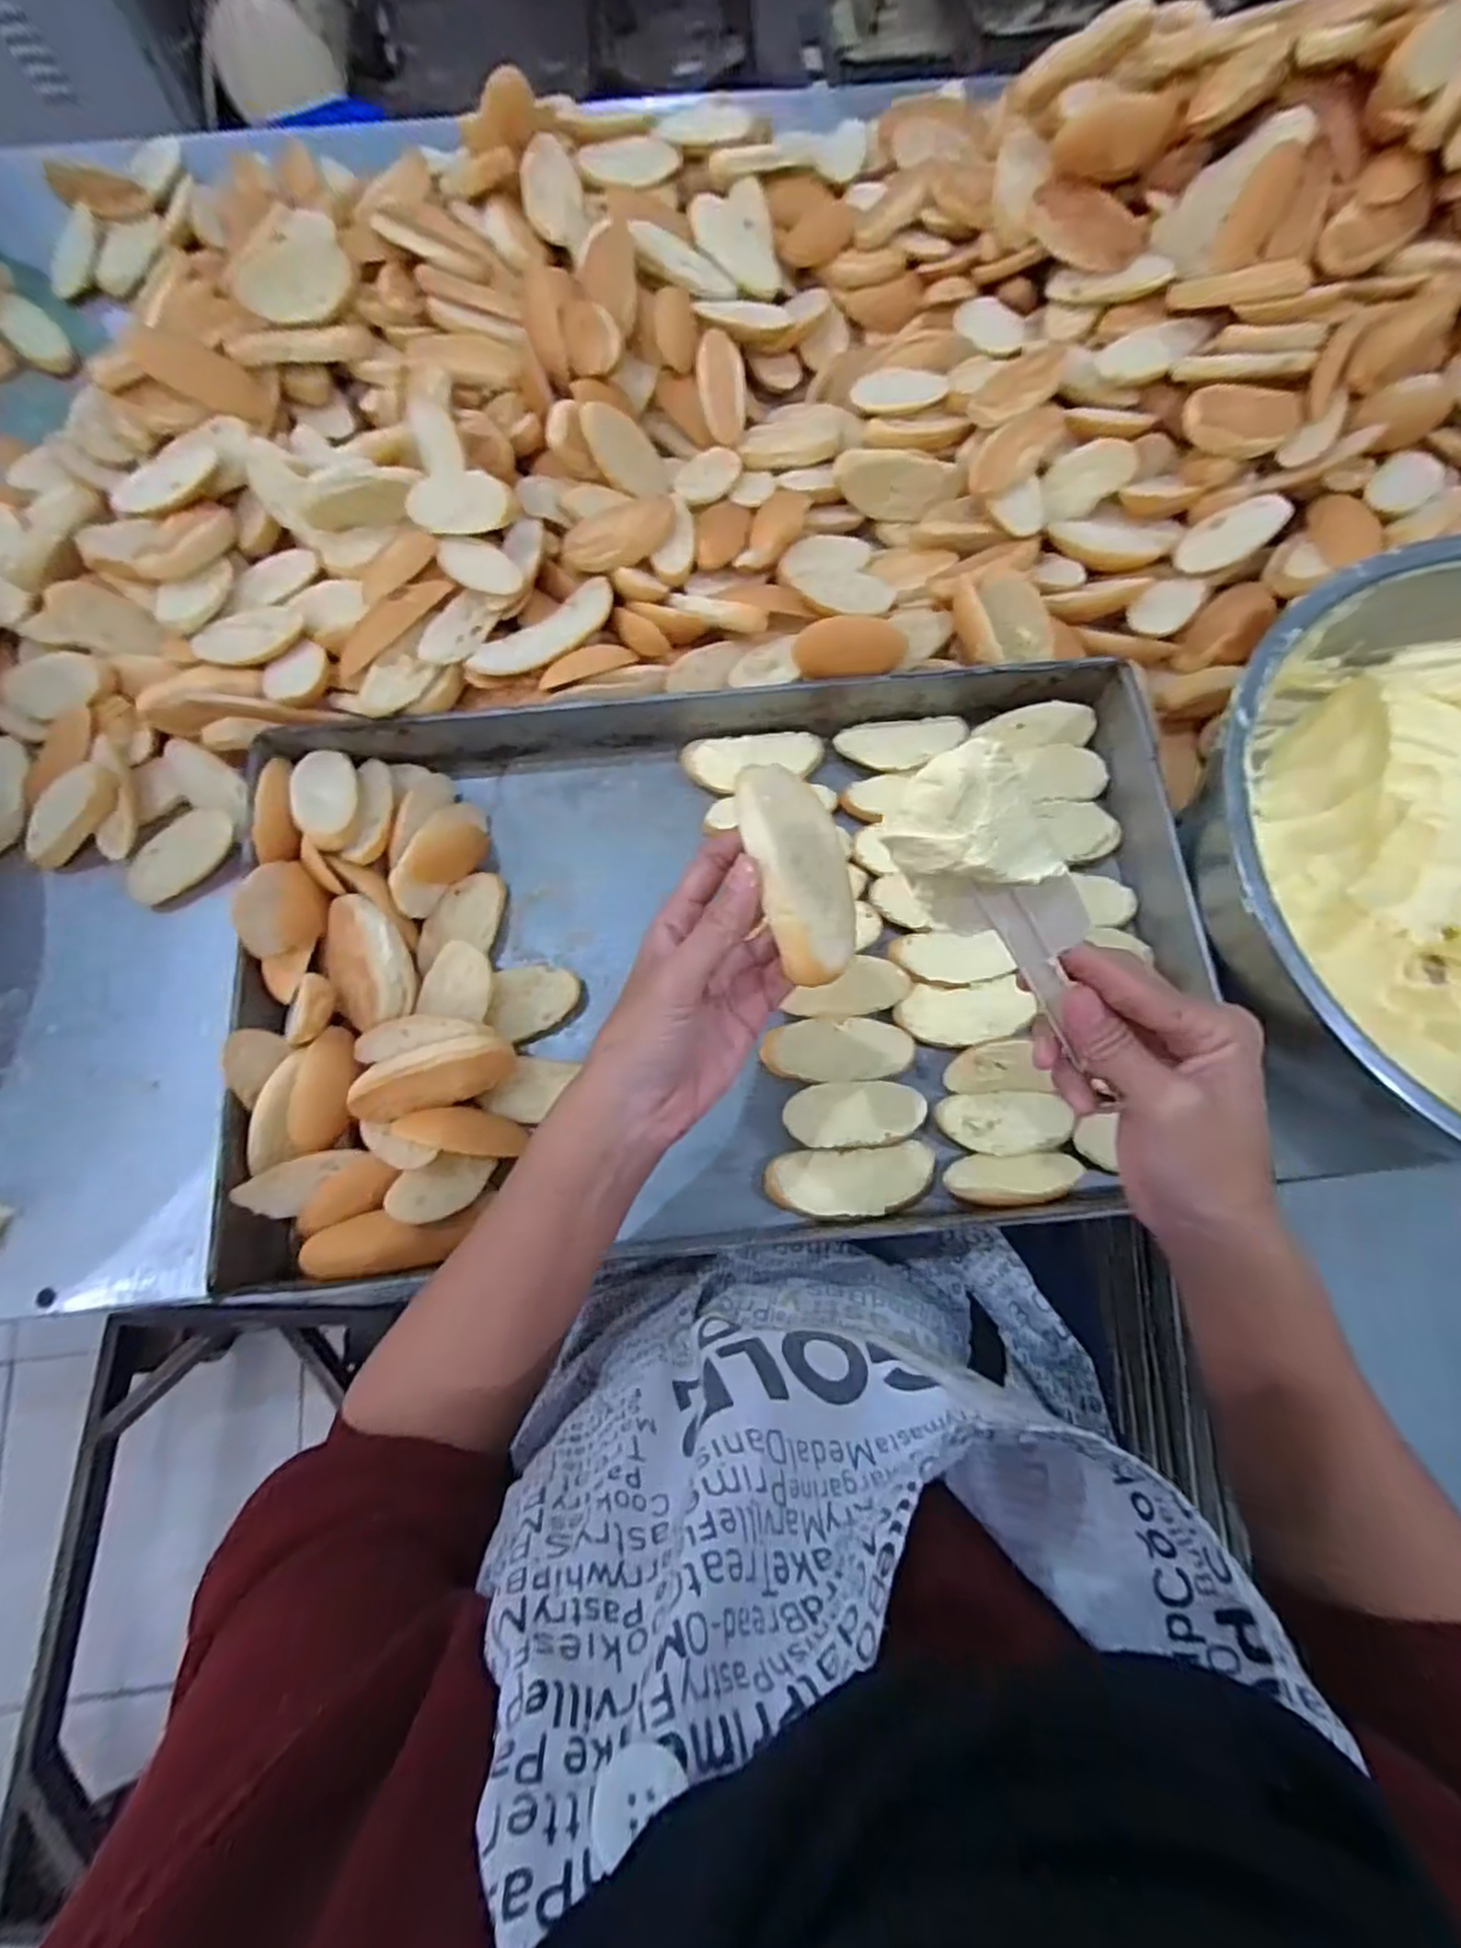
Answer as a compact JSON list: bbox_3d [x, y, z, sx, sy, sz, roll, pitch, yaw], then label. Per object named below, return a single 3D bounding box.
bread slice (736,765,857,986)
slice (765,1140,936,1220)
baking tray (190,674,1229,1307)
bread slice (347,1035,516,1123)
[{"bbox_3d":[0.027,-0.041,0.299,0.043,0.015,0.093,-4,72,-31],"label":"bread slice"},{"bbox_3d":[0.077,0.133,0.459,0.105,0.019,0.042,-5,75,-1],"label":"slice"},{"bbox_3d":[-0.005,-0.014,0.472,0.594,0.067,0.363,-5,75,-1],"label":"baking tray"},{"bbox_3d":[-0.183,0.063,0.444,0.094,0.026,0.036,-16,75,-17],"label":"bread slice"}]

